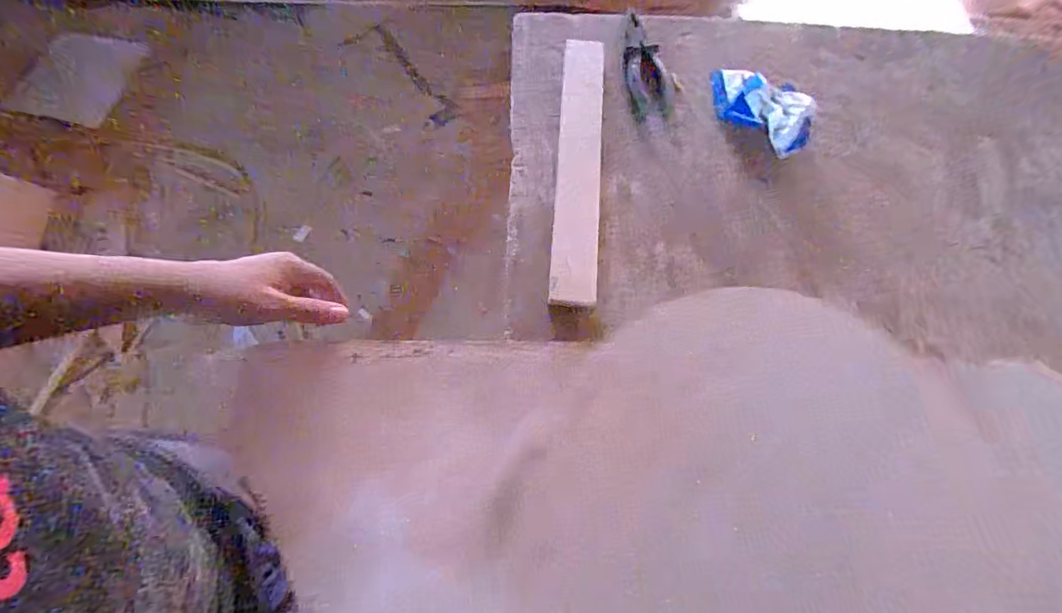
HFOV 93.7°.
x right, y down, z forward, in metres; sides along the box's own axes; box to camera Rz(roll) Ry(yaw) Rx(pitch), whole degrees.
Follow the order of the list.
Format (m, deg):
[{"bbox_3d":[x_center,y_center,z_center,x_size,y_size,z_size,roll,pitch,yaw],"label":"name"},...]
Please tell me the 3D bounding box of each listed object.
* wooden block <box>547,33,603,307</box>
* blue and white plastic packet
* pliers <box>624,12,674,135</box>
[{"bbox_3d":[0.060,-0.175,0.626,0.055,0.023,0.380,5,69,-1],"label":"wooden block"},{"bbox_3d":[0.289,-0.256,0.631,0.073,0.038,0.163,-34,62,-12],"label":"blue and white plastic packet"},{"bbox_3d":[0.153,-0.314,0.663,0.054,0.015,0.172,-9,86,-5],"label":"pliers"}]

